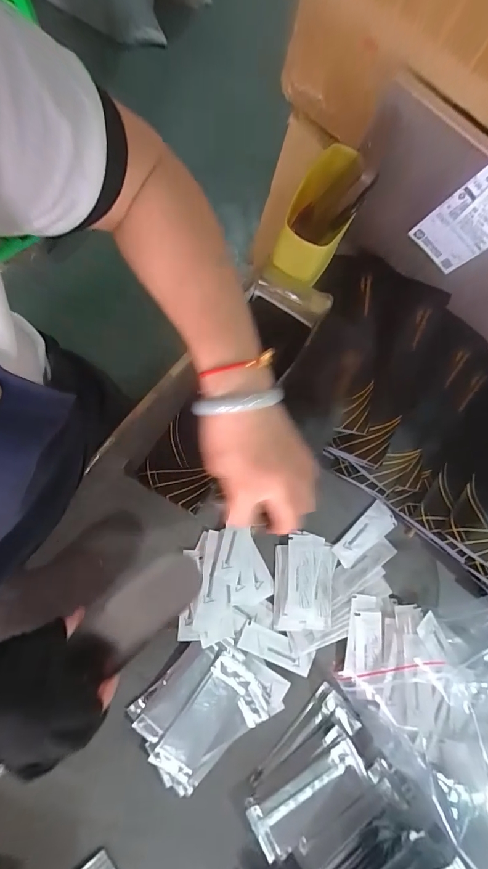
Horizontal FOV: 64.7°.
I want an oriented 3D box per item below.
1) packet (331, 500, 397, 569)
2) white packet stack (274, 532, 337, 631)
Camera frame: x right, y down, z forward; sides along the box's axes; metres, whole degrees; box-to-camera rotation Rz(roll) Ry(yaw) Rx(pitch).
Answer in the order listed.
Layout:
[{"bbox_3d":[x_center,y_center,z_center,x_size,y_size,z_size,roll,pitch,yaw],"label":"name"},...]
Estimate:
[{"bbox_3d":[0.151,0.127,0.483,0.091,0.004,0.038,-39,86,-17],"label":"packet"},{"bbox_3d":[0.072,0.174,0.454,0.071,0.016,0.105,4,76,-7],"label":"white packet stack"}]

